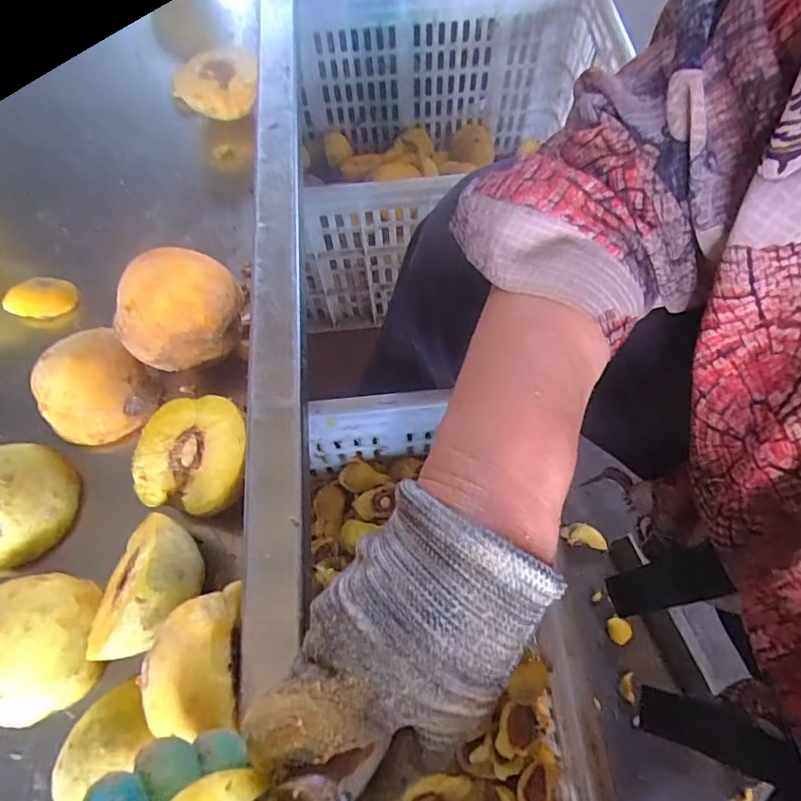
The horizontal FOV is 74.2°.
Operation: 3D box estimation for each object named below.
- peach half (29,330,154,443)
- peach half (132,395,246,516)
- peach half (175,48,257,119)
[{"bbox_3d":[-0.174,-0.006,0.301,0.056,0.036,0.053,0,66,1],"label":"peach half"},{"bbox_3d":[-0.107,0.031,0.280,0.060,0.039,0.057,0,66,1],"label":"peach half"},{"bbox_3d":[-0.137,-0.241,0.409,0.062,0.033,0.052,0,66,1],"label":"peach half"}]

